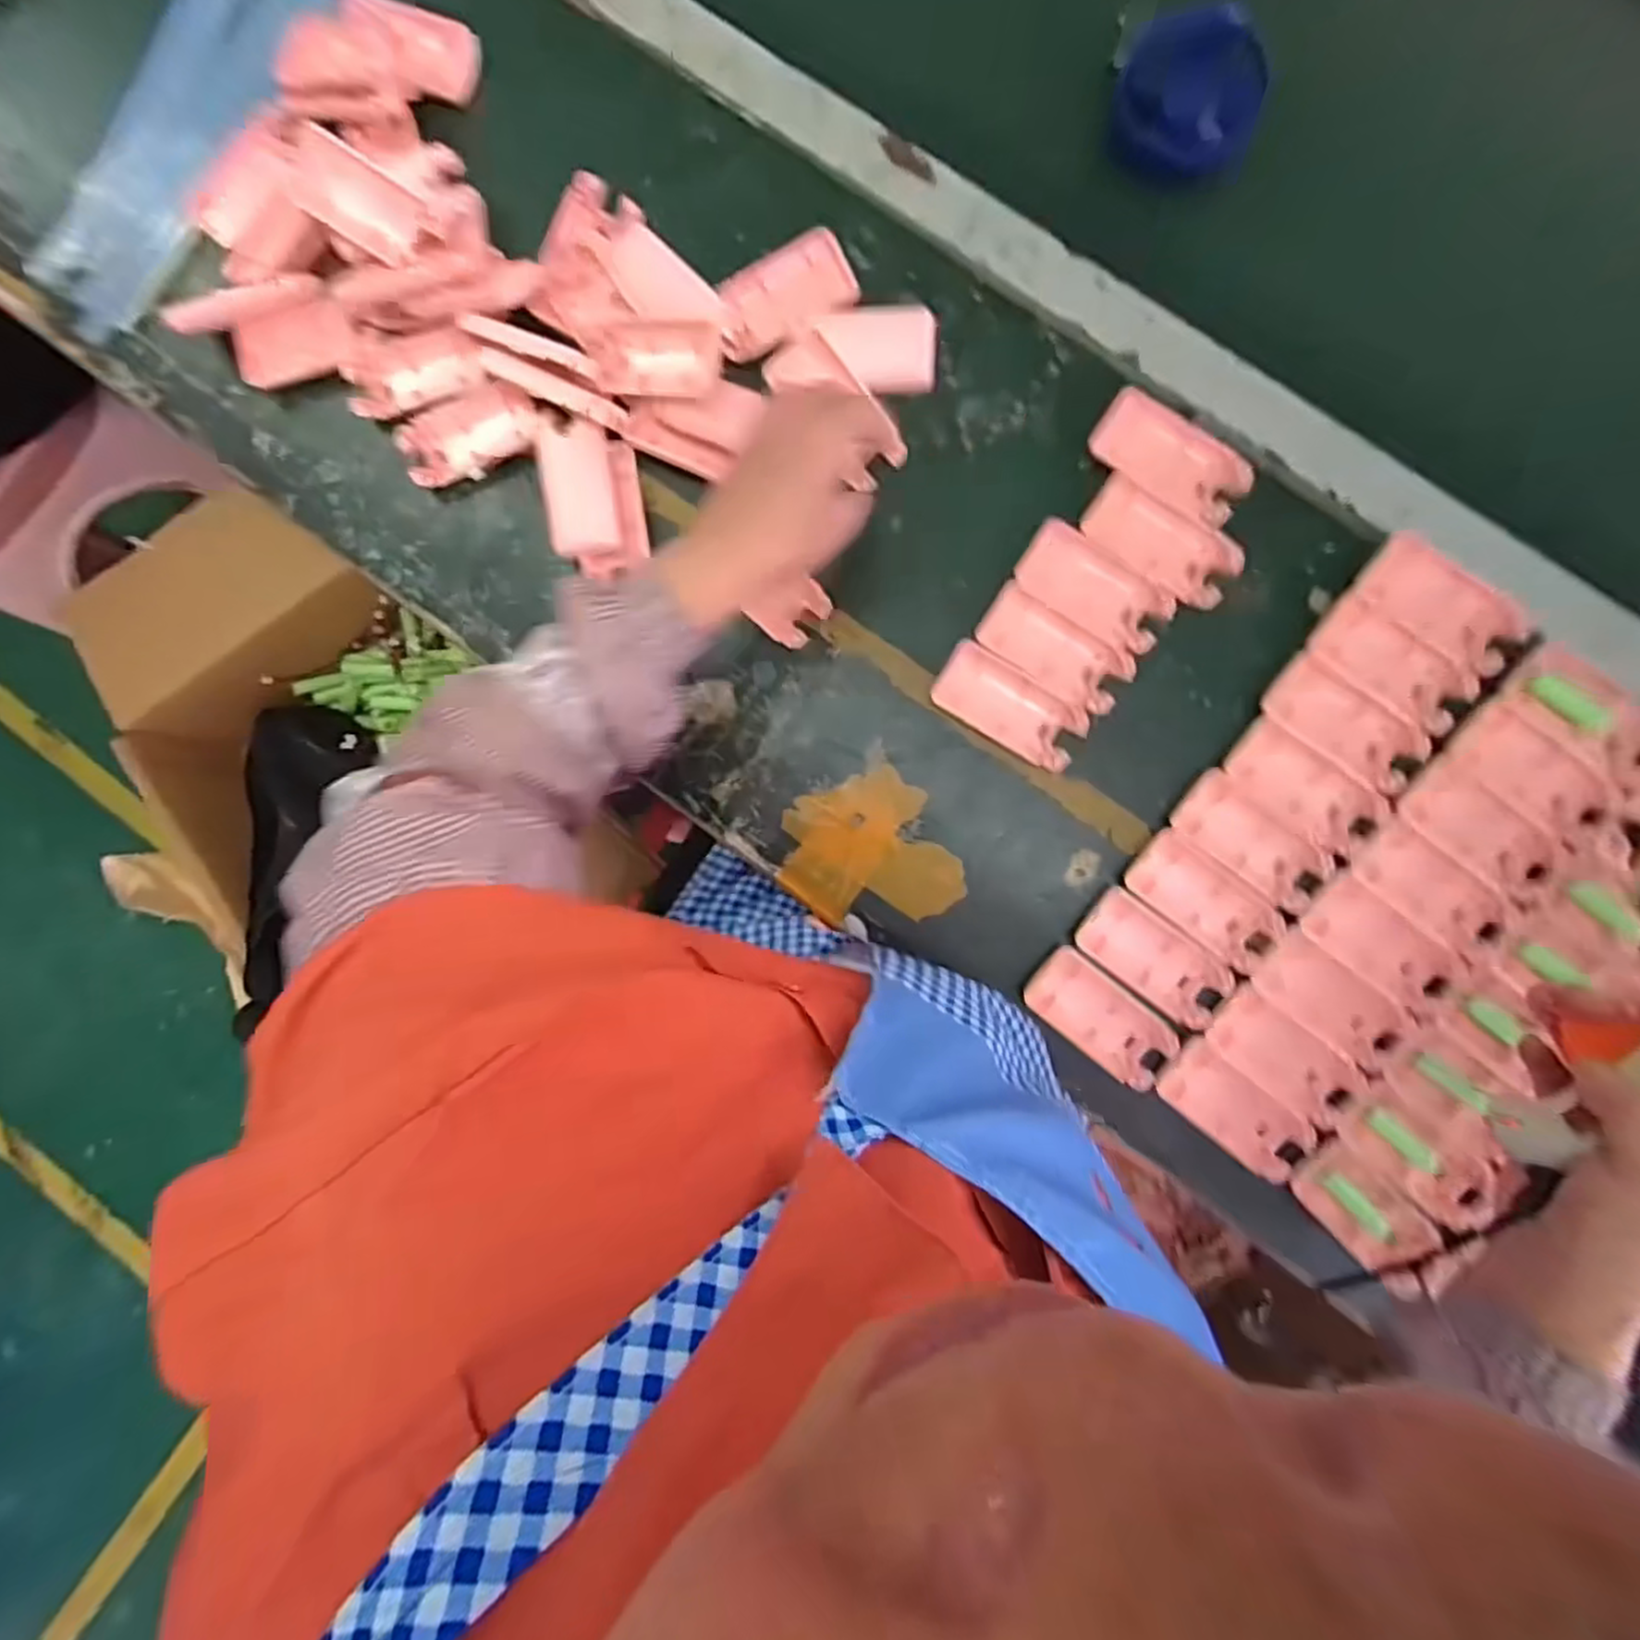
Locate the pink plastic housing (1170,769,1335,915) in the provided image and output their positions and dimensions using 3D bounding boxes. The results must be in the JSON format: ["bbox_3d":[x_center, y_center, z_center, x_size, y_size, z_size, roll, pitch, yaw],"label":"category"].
[{"bbox_3d":[0.266,0.013,0.457,0.093,0.014,0.045,38,91,3],"label":"pink plastic housing"}]

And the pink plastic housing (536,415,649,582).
[{"bbox_3d":[-0.148,-0.213,0.485,0.061,0.026,0.089,-8,89,3],"label":"pink plastic housing"}]

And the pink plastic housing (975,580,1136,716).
[{"bbox_3d":[0.147,-0.107,0.461,0.094,0.014,0.045,34,91,3],"label":"pink plastic housing"}]

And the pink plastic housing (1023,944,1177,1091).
[{"bbox_3d":[0.178,0.126,0.465,0.096,0.009,0.046,39,91,3],"label":"pink plastic housing"}]

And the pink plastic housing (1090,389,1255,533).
[{"bbox_3d":[0.218,-0.226,0.455,0.095,0.012,0.053,33,91,3],"label":"pink plastic housing"}]

